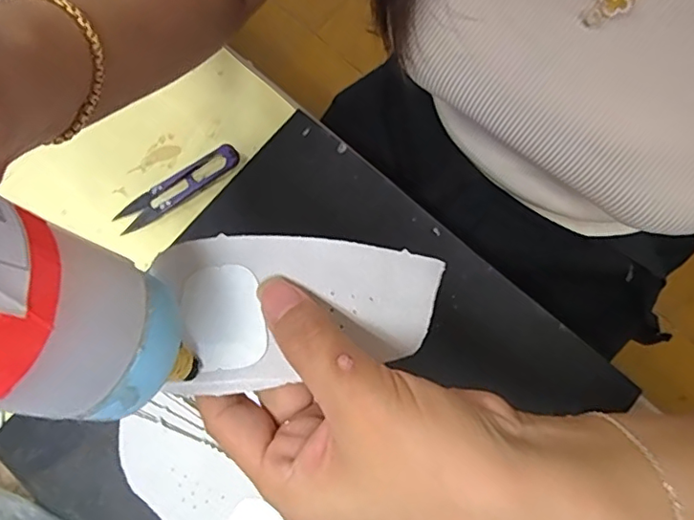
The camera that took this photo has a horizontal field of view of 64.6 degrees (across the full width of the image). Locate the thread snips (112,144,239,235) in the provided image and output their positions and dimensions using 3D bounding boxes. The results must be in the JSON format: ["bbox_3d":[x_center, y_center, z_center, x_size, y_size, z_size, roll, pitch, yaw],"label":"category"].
[{"bbox_3d":[-0.125,-0.053,0.403,0.098,0.008,0.023,-35,80,-5],"label":"thread snips"}]

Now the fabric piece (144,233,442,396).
[{"bbox_3d":[-0.012,0.017,0.217,0.114,0.018,0.056,-2,78,-19],"label":"fabric piece"}]

